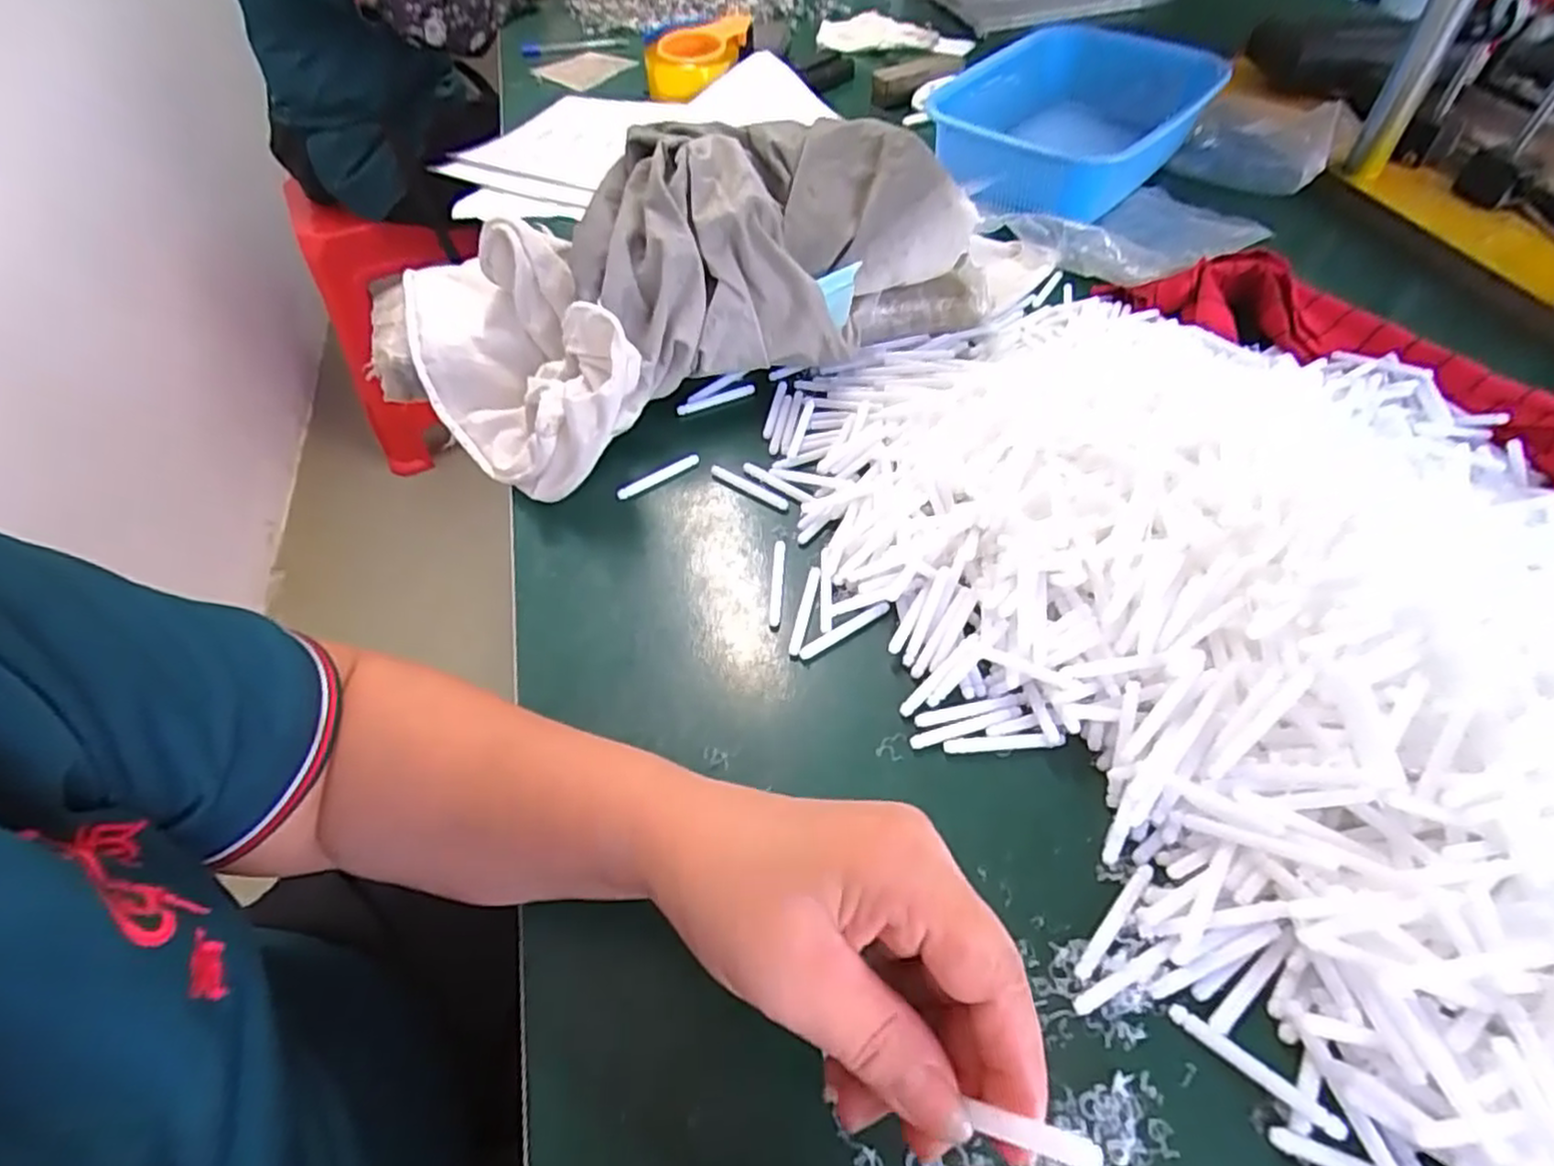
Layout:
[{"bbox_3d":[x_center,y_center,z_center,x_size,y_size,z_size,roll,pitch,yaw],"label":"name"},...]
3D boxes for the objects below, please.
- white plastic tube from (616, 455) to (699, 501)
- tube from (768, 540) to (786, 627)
[{"bbox_3d":[-0.077,-0.069,0.468,0.058,0.009,0.008,-32,59,-21],"label":"white plastic tube"},{"bbox_3d":[0.000,0.000,0.418,0.007,0.005,0.060,2,53,3],"label":"tube"}]

